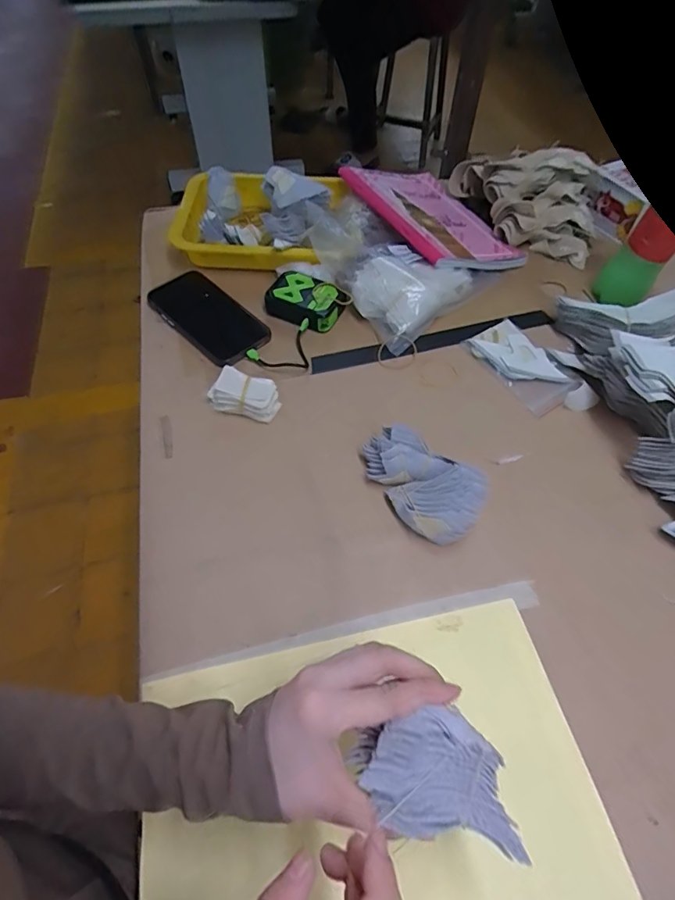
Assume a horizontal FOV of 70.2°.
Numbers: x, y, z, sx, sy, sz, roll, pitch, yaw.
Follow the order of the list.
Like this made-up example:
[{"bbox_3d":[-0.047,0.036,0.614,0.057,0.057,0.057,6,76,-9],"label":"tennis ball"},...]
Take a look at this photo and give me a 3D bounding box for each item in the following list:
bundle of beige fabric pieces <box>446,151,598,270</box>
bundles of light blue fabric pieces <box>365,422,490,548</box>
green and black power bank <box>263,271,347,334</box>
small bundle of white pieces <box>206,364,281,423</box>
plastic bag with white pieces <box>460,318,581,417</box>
[{"bbox_3d":[0.268,-0.365,0.689,0.220,0.084,0.136,19,59,12],"label":"bundle of beige fabric pieces"},{"bbox_3d":[0.081,0.027,0.454,0.068,0.056,0.124,-28,61,-17],"label":"bundles of light blue fabric pieces"},{"bbox_3d":[-0.041,-0.183,0.603,0.090,0.034,0.064,25,60,15],"label":"green and black power bank"},{"bbox_3d":[-0.101,-0.059,0.518,0.075,0.038,0.038,13,58,8],"label":"small bundle of white pieces"},{"bbox_3d":[0.214,-0.099,0.559,0.067,0.014,0.128,-28,61,-17],"label":"plastic bag with white pieces"}]

